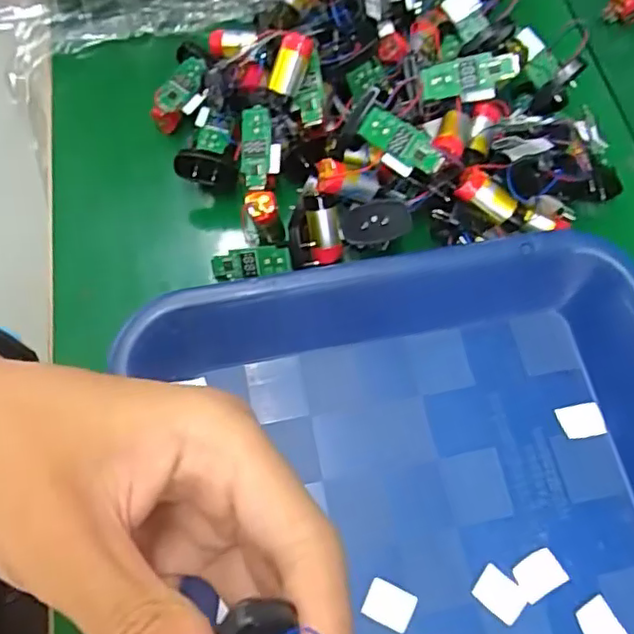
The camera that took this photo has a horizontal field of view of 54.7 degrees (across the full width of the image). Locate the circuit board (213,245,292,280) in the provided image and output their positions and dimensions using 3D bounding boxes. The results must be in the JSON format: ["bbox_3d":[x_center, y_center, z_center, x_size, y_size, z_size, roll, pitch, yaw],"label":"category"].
[{"bbox_3d":[-0.035,-0.028,0.315,0.042,0.016,0.004,-4,27,16],"label":"circuit board"}]

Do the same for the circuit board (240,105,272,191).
[{"bbox_3d":[-0.032,-0.089,0.322,0.015,0.006,0.043,1,86,1],"label":"circuit board"}]

